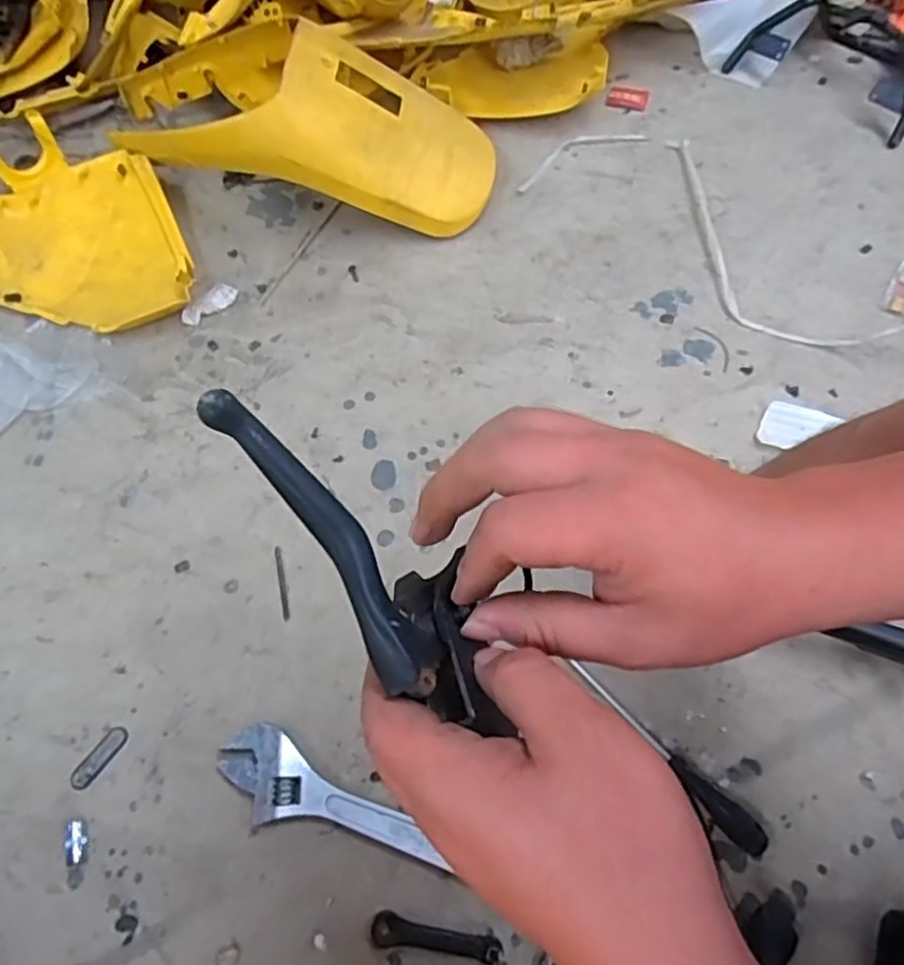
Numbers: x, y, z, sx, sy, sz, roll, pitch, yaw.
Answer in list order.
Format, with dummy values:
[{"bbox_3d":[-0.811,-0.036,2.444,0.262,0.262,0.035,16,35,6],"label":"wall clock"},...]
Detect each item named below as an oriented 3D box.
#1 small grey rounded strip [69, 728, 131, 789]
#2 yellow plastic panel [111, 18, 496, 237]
[{"bbox_3d":[-0.382,0.298,0.739,0.026,0.004,0.069,27,62,15],"label":"small grey rounded strip"},{"bbox_3d":[-0.207,-0.520,1.031,0.567,0.206,0.237,2,62,-14],"label":"yellow plastic panel"}]

